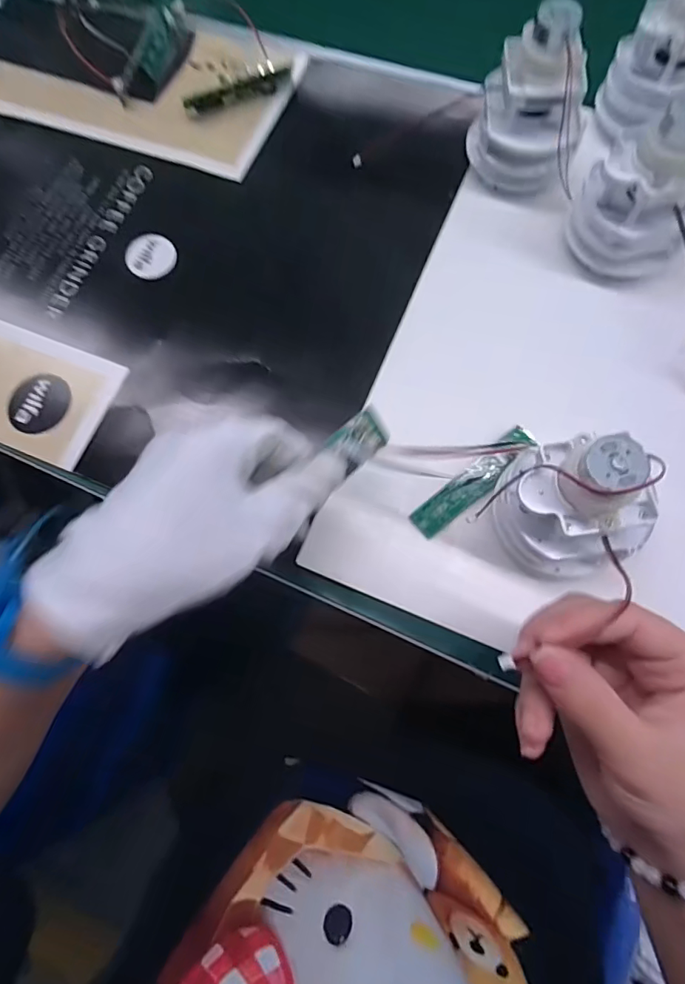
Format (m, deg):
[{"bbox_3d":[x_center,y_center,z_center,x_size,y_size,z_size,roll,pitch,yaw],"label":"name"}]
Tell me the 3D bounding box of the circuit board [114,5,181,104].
[{"bbox_3d":[-0.150,-0.344,0.393,0.026,0.018,0.093,14,72,5],"label":"circuit board"}]

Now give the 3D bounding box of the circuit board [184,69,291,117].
[{"bbox_3d":[-0.079,-0.305,0.376,0.084,0.014,0.008,-27,74,-3],"label":"circuit board"}]

